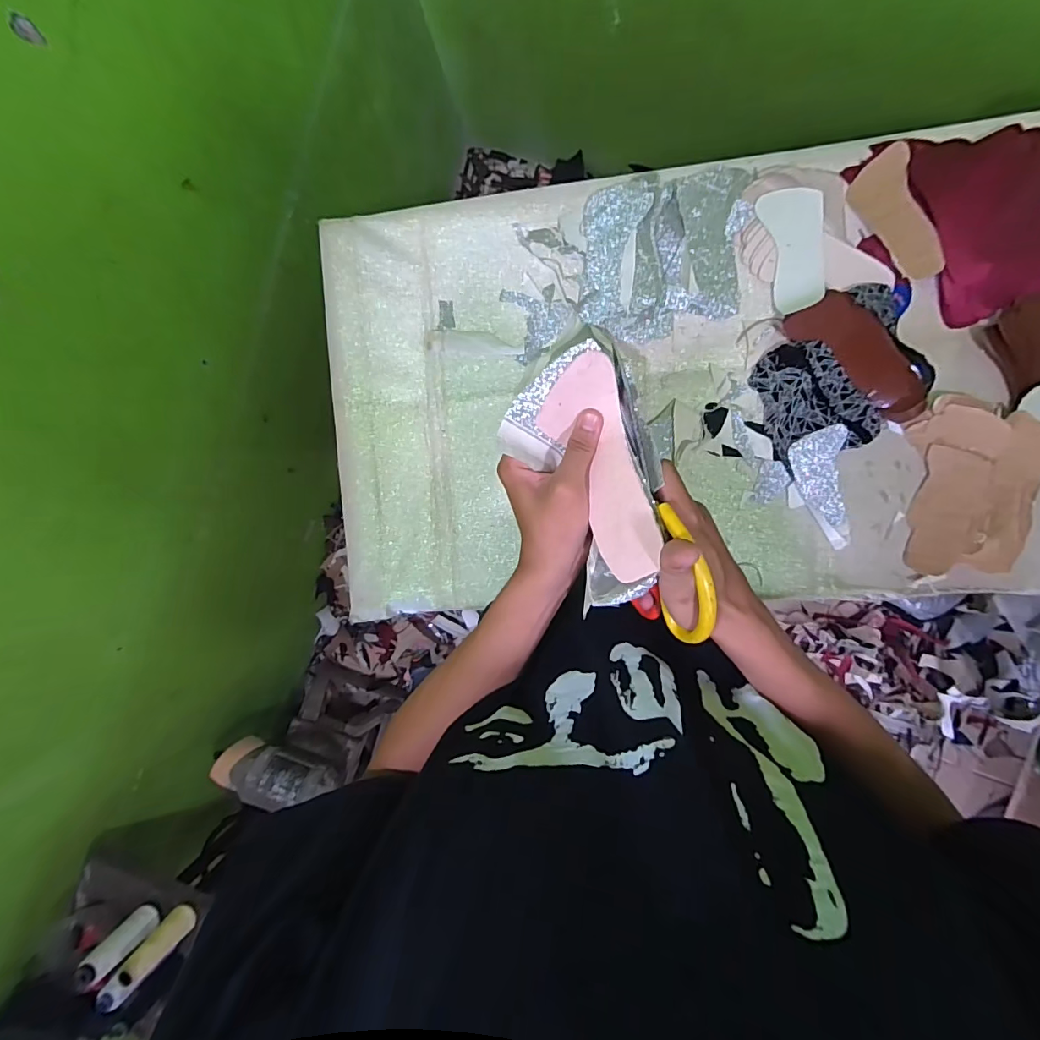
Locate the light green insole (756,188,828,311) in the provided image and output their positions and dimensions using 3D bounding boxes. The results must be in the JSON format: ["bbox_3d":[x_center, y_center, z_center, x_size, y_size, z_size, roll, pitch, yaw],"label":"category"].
[{"bbox_3d":[0.361,-0.355,0.624,0.068,0.008,0.152,-10,97,31],"label":"light green insole"}]

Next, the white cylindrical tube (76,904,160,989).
[{"bbox_3d":[-0.652,0.689,0.778,0.043,0.109,0.032,42,126,4],"label":"white cylindrical tube"}]

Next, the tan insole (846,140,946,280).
[{"bbox_3d":[0.488,-0.389,0.615,0.067,0.017,0.166,-26,88,32],"label":"tan insole"}]

